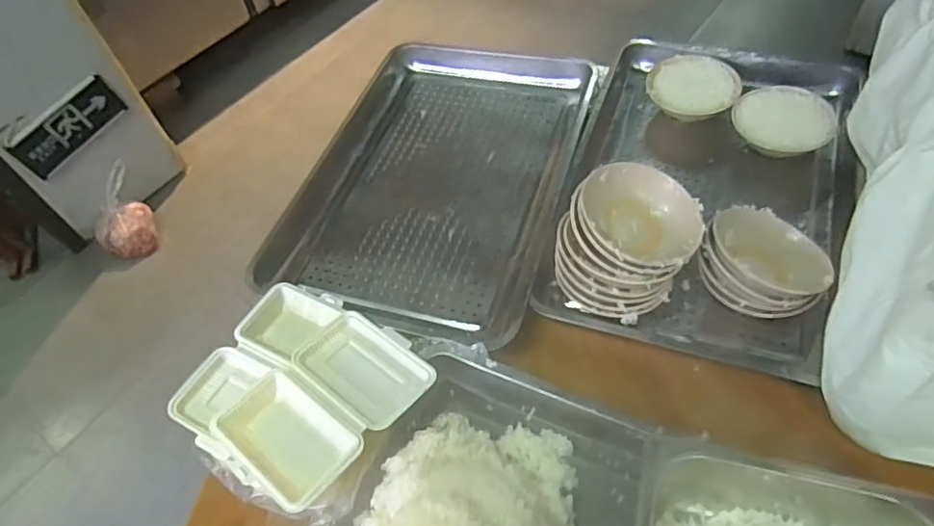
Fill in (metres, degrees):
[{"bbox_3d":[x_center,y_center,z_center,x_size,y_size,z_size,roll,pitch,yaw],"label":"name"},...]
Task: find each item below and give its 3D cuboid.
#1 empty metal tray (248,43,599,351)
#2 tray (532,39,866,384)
[{"bbox_3d":[-0.047,-0.147,0.954,0.401,0.055,0.593,12,57,14],"label":"empty metal tray"},{"bbox_3d":[0.339,-0.149,0.847,0.365,0.180,0.584,14,57,17],"label":"tray"}]

